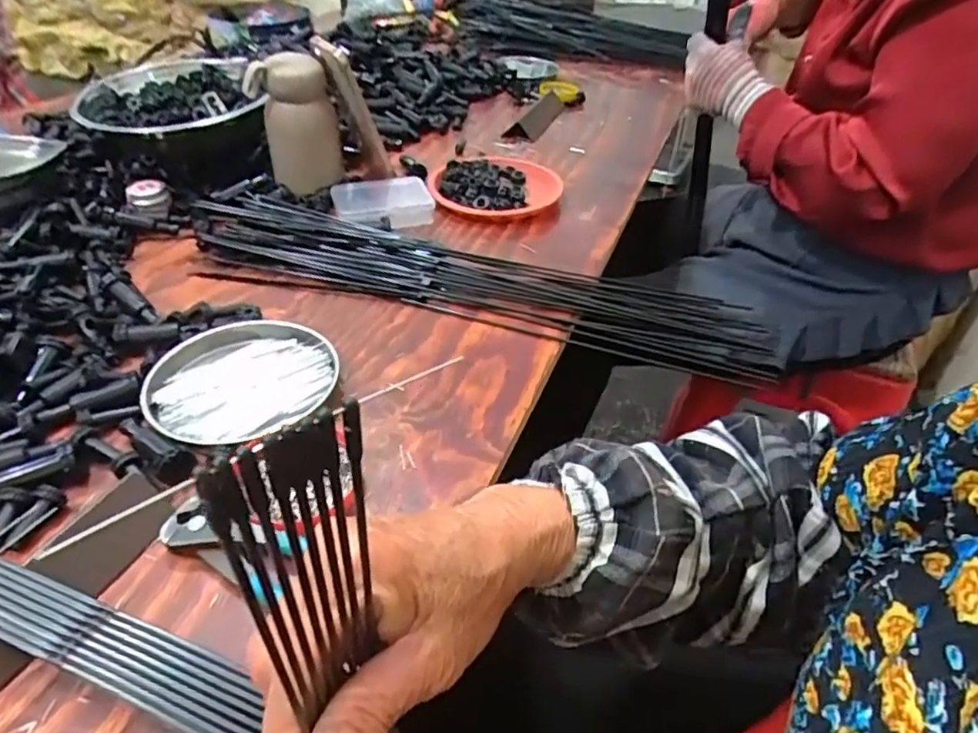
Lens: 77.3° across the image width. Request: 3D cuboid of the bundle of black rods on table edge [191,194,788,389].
[{"bbox_3d":[-0.023,-0.085,0.571,0.556,0.018,0.105,11,41,10],"label":"bundle of black rods on table edge"}]

